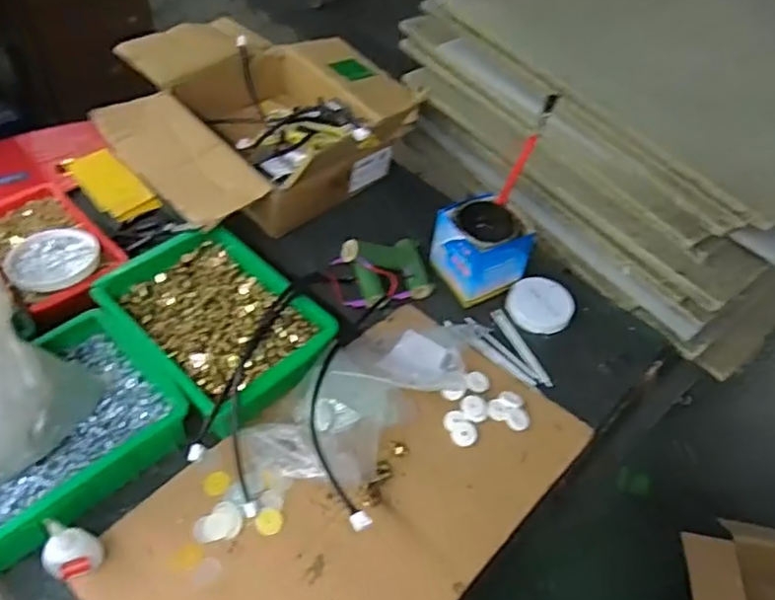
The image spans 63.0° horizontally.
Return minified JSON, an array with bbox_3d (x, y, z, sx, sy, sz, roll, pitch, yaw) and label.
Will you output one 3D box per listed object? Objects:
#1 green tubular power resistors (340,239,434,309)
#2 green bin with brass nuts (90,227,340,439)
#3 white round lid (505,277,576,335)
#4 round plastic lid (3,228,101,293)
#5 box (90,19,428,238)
[{"bbox_3d":[-0.002,-0.050,0.851,0.127,0.069,0.100,-15,54,-19],"label":"green tubular power resistors"},{"bbox_3d":[-0.199,0.016,0.738,0.244,0.043,0.182,38,55,21],"label":"green bin with brass nuts"},{"bbox_3d":[0.210,0.004,0.865,0.088,0.010,0.087,5,50,-5],"label":"white round lid"},{"bbox_3d":[-0.405,-0.050,0.767,0.102,0.014,0.099,5,50,-5],"label":"round plastic lid"},{"bbox_3d":[-0.184,-0.299,0.958,0.411,0.135,0.443,41,61,21],"label":"box"}]

